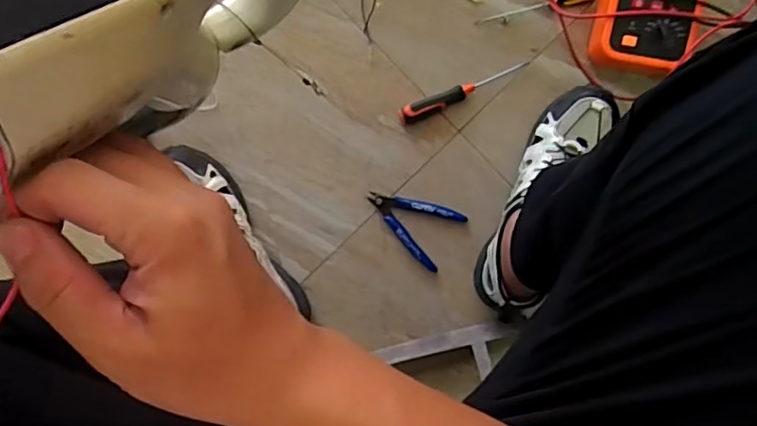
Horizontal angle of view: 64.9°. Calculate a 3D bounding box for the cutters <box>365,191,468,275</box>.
[{"bbox_3d":[0.041,0.009,0.739,0.115,0.015,0.079,33,96,2],"label":"cutters"}]

